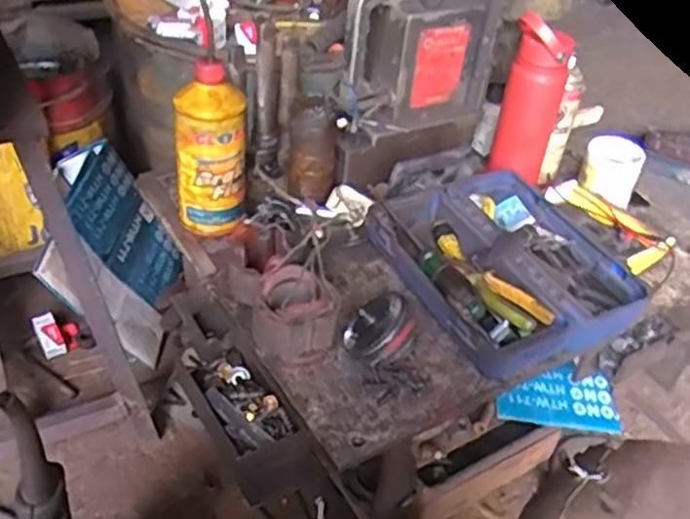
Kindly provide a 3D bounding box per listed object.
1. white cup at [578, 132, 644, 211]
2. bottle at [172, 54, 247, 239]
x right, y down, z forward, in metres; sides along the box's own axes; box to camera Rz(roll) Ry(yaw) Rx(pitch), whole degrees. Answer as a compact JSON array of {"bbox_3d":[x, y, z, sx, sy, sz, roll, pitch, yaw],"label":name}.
[{"bbox_3d":[0.394,-0.133,1.061,0.078,0.070,0.078,4,37,-3],"label":"white cup"},{"bbox_3d":[-0.166,-0.128,0.886,0.063,0.203,0.075,32,44,30],"label":"bottle"}]

